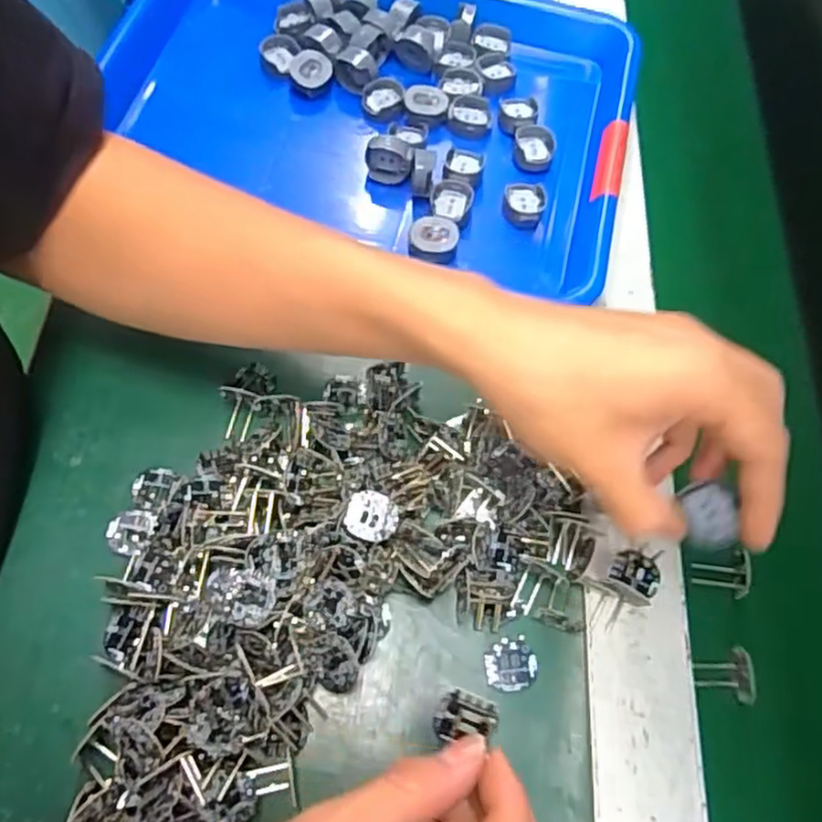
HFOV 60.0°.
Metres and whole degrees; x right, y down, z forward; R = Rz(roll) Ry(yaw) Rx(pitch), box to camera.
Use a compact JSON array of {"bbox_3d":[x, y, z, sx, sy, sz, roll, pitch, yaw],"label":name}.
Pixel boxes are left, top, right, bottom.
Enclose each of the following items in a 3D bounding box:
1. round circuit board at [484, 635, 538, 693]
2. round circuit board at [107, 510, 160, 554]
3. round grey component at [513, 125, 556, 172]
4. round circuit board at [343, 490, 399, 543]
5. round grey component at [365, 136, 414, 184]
[{"bbox_3d":[0.047,0.117,0.328,0.025,0.004,0.022,-40,74,-18],"label":"round circuit board"},{"bbox_3d":[-0.136,0.057,0.342,0.020,0.004,0.022,1,66,-3],"label":"round circuit board"},{"bbox_3d":[0.079,-0.167,0.452,0.026,0.009,0.029,11,66,2],"label":"round grey component"},{"bbox_3d":[-0.019,0.049,0.335,0.025,0.004,0.023,1,66,-3],"label":"round circuit board"},{"bbox_3d":[-0.013,-0.153,0.437,0.028,0.023,0.016,13,66,3],"label":"round grey component"}]

